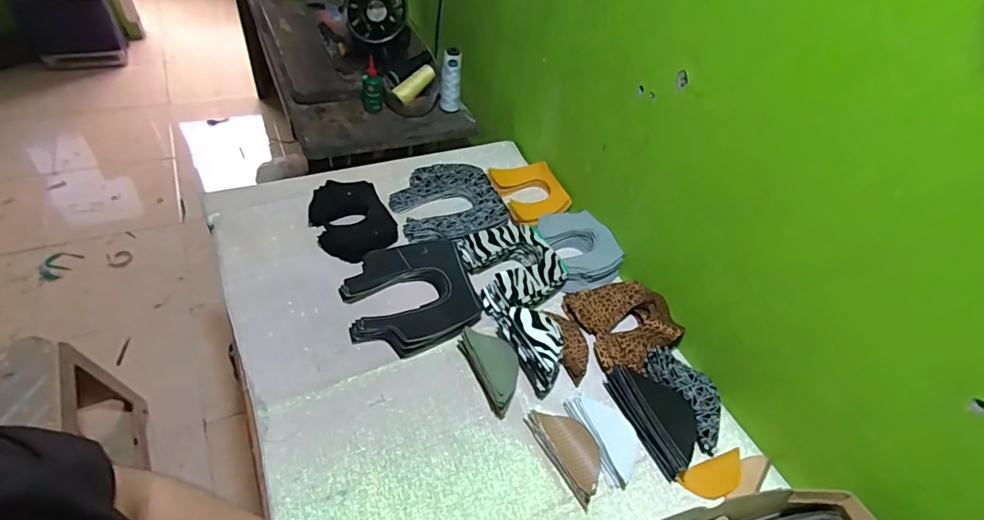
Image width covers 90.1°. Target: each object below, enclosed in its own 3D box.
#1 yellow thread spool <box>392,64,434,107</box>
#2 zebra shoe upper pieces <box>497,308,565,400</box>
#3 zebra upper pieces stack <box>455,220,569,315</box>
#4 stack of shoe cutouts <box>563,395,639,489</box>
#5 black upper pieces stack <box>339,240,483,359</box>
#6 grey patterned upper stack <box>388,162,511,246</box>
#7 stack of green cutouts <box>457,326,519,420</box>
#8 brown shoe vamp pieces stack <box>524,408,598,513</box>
[{"bbox_3d":[-0.169,-0.392,1.100,0.036,0.042,0.116,35,68,23],"label":"yellow thread spool"},{"bbox_3d":[0.060,0.115,0.698,0.062,0.056,0.132,-13,52,-22],"label":"zebra shoe upper pieces"},{"bbox_3d":[0.035,0.008,0.802,0.144,0.041,0.168,-18,54,-25],"label":"zebra upper pieces stack"},{"bbox_3d":[0.154,0.228,0.648,0.064,0.026,0.120,-15,52,-23],"label":"stack of shoe cutouts"},{"bbox_3d":[-0.123,0.051,0.749,0.190,0.029,0.184,-6,50,-17],"label":"black upper pieces stack"},{"bbox_3d":[-0.079,-0.103,0.903,0.188,0.027,0.197,-13,52,-22],"label":"grey patterned upper stack"},{"bbox_3d":[0.004,0.149,0.684,0.065,0.046,0.123,-13,52,-22],"label":"stack of green cutouts"},{"bbox_3d":[0.102,0.239,0.632,0.065,0.013,0.123,-26,56,-26],"label":"brown shoe vamp pieces stack"}]

